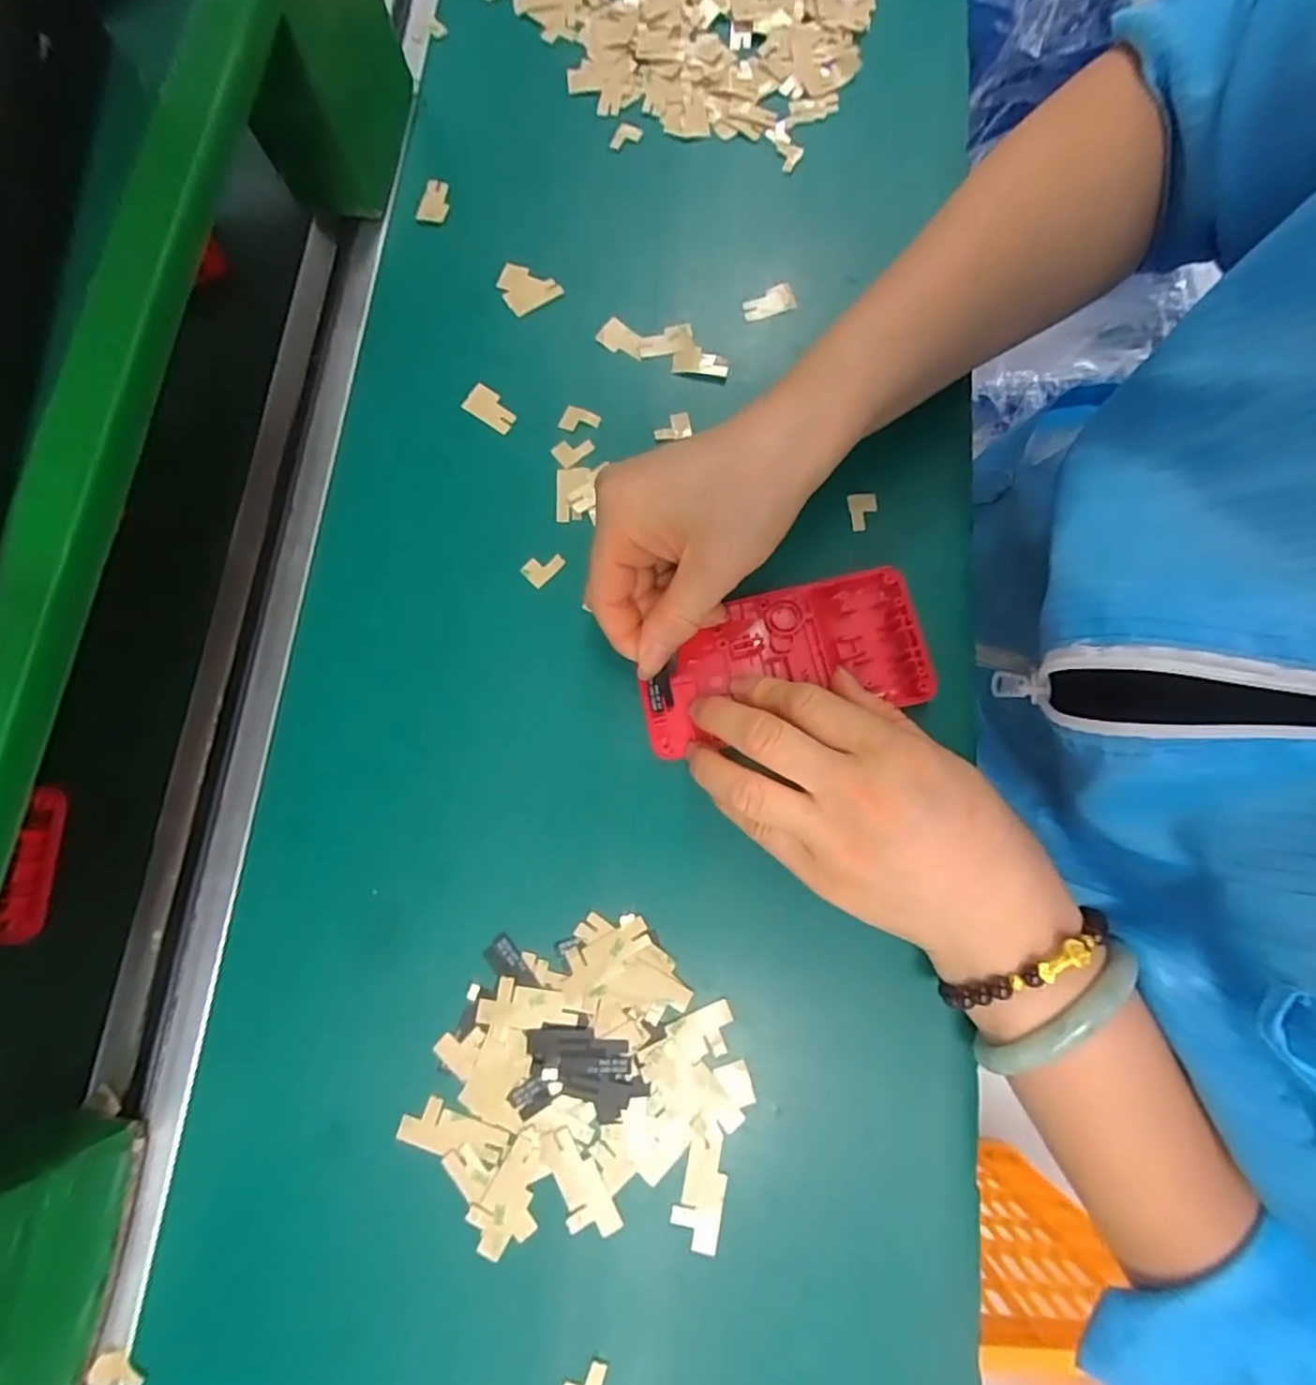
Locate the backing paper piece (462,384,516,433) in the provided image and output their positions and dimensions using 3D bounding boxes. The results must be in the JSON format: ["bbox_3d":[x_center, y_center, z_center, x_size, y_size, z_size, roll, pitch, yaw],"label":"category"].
[{"bbox_3d":[-0.082,-0.139,0.325,0.026,0.005,0.015,38,80,9],"label":"backing paper piece"}]

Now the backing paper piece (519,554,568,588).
[{"bbox_3d":[-0.053,-0.058,0.308,0.019,0.004,0.013,-43,80,-9],"label":"backing paper piece"}]

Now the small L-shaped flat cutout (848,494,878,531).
[{"bbox_3d":[0.096,-0.084,0.310,0.013,0.004,0.018,-6,77,-1],"label":"small L-shaped flat cutout"}]

